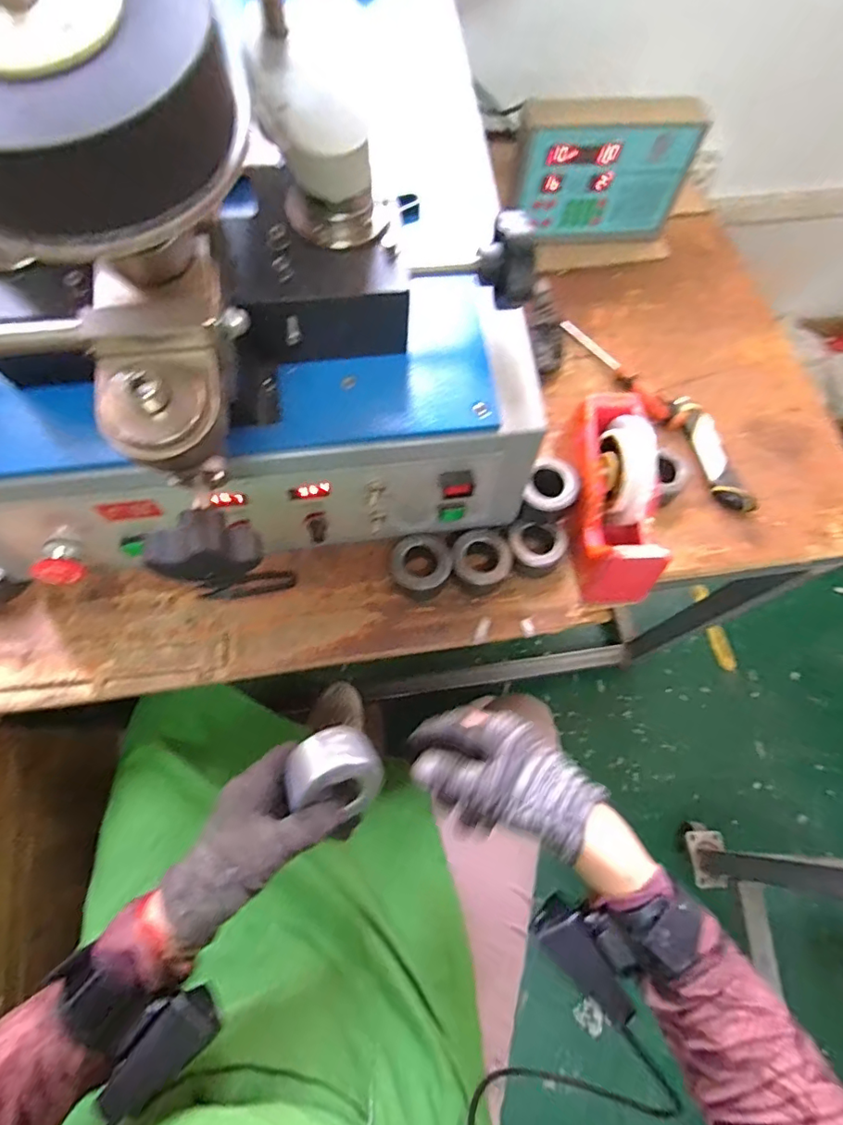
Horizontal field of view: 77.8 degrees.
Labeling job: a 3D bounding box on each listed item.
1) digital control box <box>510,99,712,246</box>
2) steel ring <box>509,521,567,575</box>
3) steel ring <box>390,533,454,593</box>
[{"bbox_3d":[0.236,-0.505,0.680,0.227,0.144,0.047,0,68,-2],"label":"digital control box"},{"bbox_3d":[0.122,-0.015,0.557,0.055,0.034,0.049,-29,72,-13],"label":"steel ring"},{"bbox_3d":[0.001,0.004,0.543,0.059,0.035,0.057,22,69,7],"label":"steel ring"}]

